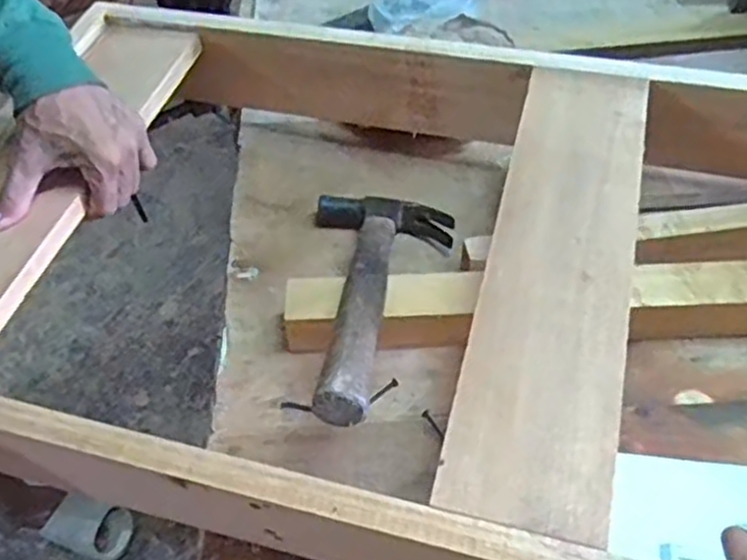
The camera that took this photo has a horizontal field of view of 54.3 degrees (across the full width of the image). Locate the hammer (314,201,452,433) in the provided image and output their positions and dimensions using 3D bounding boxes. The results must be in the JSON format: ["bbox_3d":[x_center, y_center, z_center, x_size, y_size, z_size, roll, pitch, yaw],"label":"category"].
[{"bbox_3d":[-0.005,0.006,0.579,0.127,0.033,0.326,2,26,6],"label":"hammer"}]

